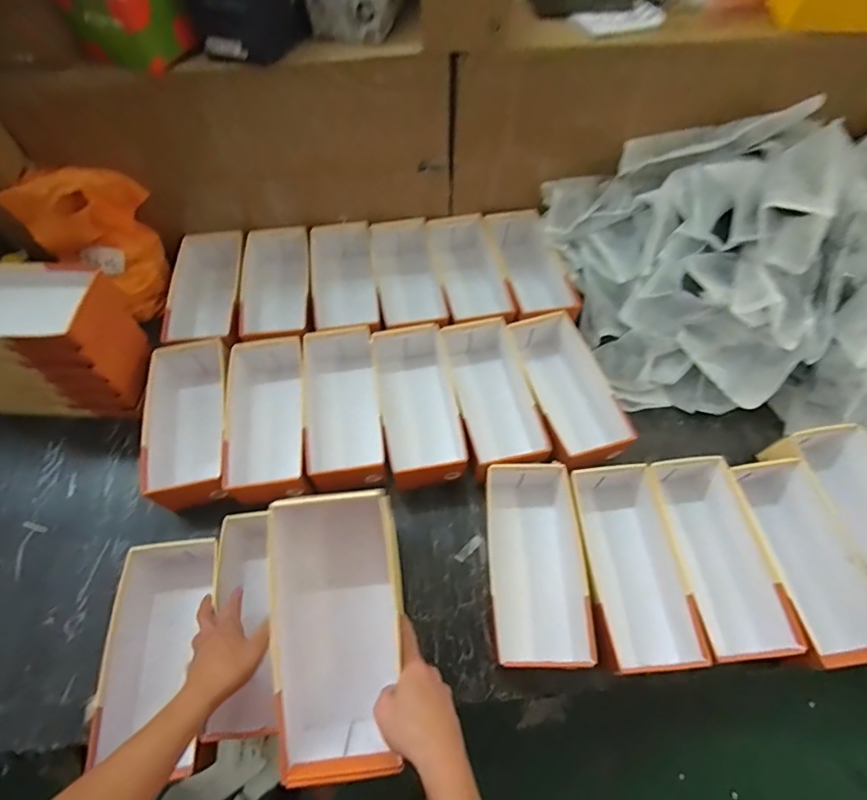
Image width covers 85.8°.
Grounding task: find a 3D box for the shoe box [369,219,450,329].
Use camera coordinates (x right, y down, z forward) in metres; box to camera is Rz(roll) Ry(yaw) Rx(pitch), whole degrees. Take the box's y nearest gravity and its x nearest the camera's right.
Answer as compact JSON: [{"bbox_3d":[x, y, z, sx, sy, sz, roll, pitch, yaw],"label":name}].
[{"bbox_3d":[-0.058,-0.237,1.032,0.137,0.150,0.312,-9,62,-4],"label":"shoe box"}]

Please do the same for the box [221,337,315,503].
[{"bbox_3d":[-0.295,0.037,0.840,0.145,0.105,0.306,-8,62,-4],"label":"box"}]

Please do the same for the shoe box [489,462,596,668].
[{"bbox_3d":[0.155,0.240,0.715,0.132,0.089,0.289,1,62,1],"label":"shoe box"}]

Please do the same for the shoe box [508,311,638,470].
[{"bbox_3d":[0.239,-0.010,0.869,0.139,0.121,0.304,-12,62,-6],"label":"shoe box"}]

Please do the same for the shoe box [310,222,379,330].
[{"bbox_3d":[-0.191,-0.230,1.007,0.142,0.137,0.298,-8,62,-3],"label":"shoe box"}]

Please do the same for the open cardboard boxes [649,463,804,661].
[{"bbox_3d":[0.428,0.240,0.733,0.150,0.114,0.299,-4,62,-1],"label":"open cardboard boxes"}]

